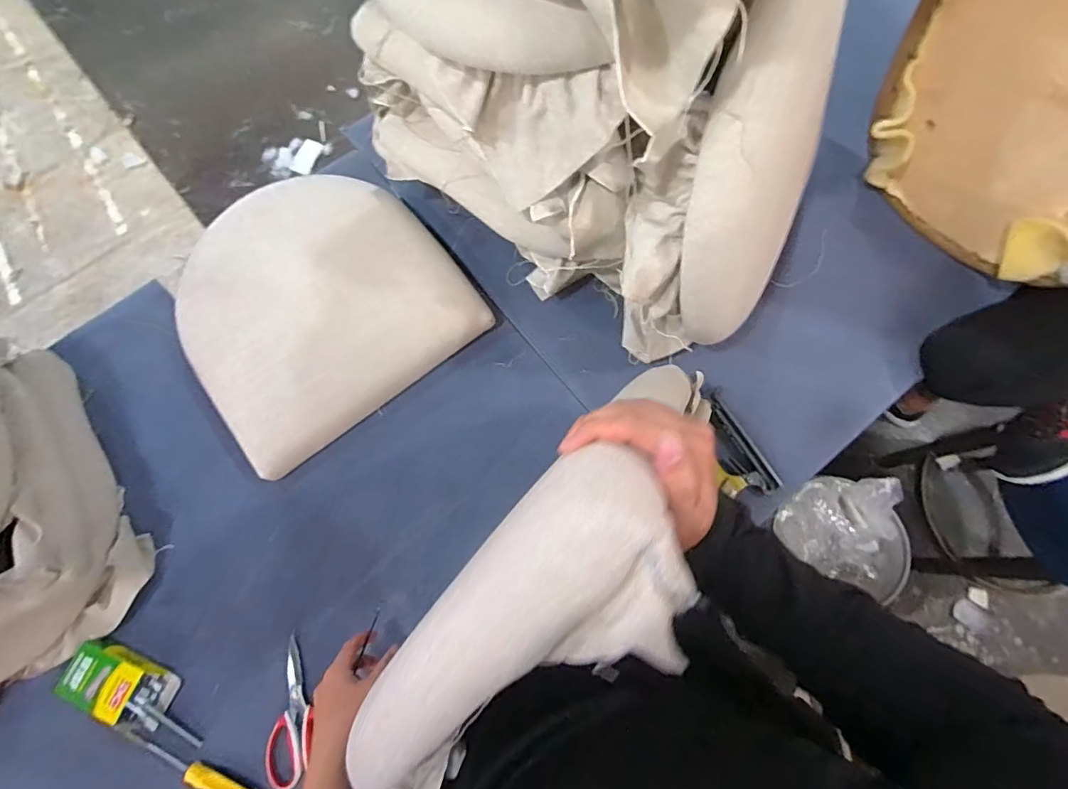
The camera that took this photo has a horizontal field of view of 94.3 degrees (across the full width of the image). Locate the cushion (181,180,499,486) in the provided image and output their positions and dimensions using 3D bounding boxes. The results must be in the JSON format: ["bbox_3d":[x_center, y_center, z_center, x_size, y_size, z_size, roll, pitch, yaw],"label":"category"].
[{"bbox_3d":[-0.377,-0.165,0.840,0.454,0.089,0.432,-36,76,-8],"label":"cushion"}]

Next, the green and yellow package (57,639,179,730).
[{"bbox_3d":[-0.609,0.425,0.728,0.151,0.034,0.089,21,76,8],"label":"green and yellow package"}]

